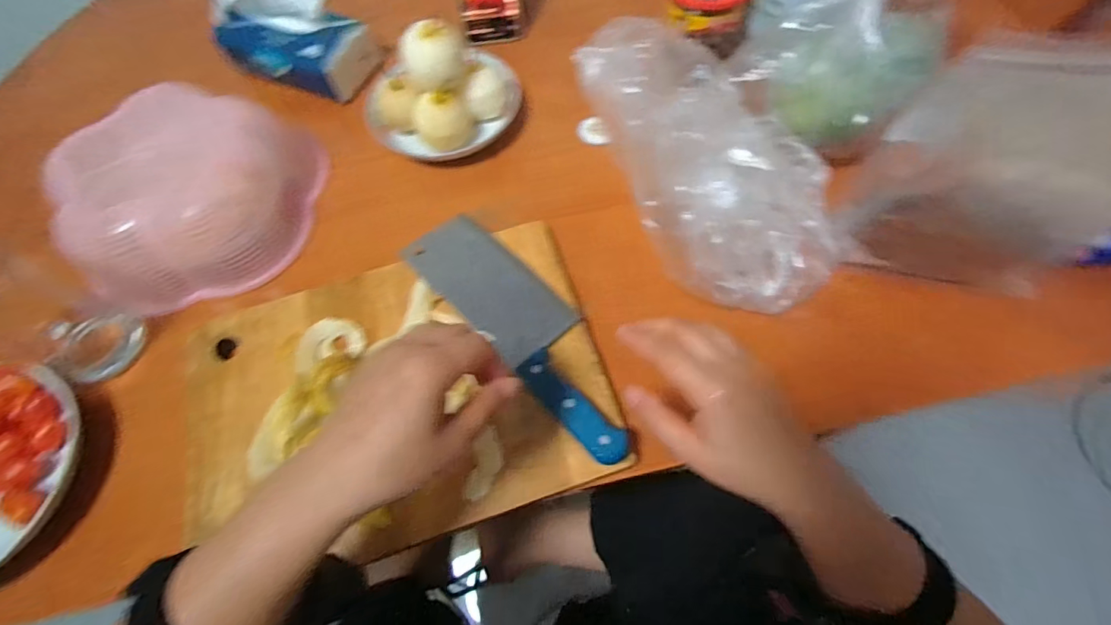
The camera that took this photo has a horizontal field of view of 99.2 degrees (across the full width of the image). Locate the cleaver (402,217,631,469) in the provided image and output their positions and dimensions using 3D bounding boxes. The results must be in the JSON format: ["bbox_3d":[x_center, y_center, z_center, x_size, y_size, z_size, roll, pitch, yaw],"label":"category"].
[{"bbox_3d":[-0.029,0.004,0.425,0.079,0.019,0.280,-40,69,-14],"label":"cleaver"}]

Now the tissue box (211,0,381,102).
[{"bbox_3d":[-0.338,-0.353,0.589,0.161,0.116,0.107,13,66,10],"label":"tissue box"}]

